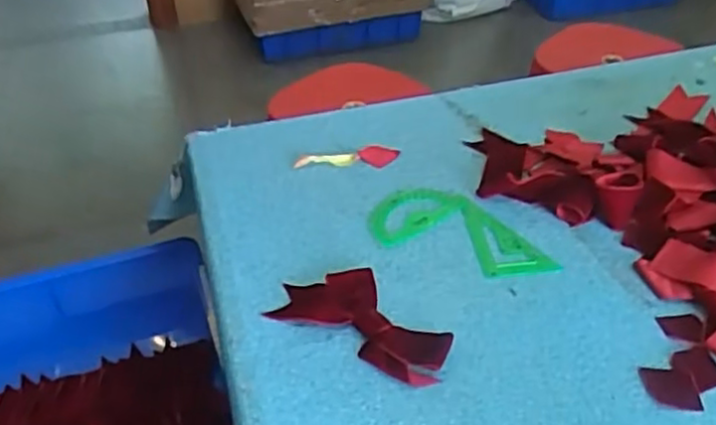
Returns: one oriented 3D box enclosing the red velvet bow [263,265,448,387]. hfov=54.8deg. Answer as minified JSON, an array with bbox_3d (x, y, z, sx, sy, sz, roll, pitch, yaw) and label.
[{"bbox_3d":[0.006,0.081,0.538,0.144,0.012,0.070,21,46,26],"label":"red velvet bow"}]

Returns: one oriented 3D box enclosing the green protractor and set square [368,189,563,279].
[{"bbox_3d":[0.094,0.017,0.618,0.171,0.005,0.087,18,45,24],"label":"green protractor and set square"}]

